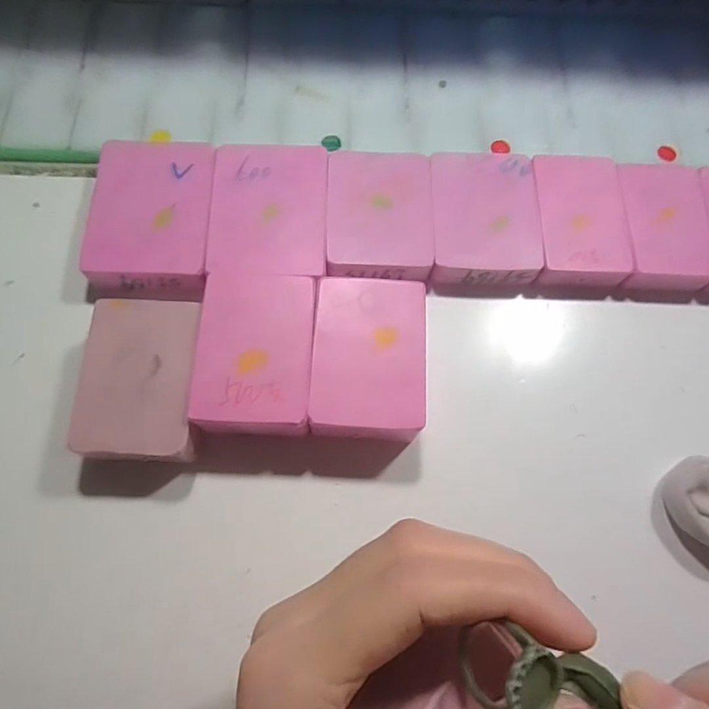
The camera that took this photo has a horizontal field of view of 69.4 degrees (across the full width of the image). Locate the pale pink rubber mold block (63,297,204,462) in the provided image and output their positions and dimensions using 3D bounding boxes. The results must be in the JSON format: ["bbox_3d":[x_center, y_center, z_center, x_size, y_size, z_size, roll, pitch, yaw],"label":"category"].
[{"bbox_3d":[-0.092,0.013,0.230,0.047,0.030,0.070,0,72,-2],"label":"pale pink rubber mold block"}]

